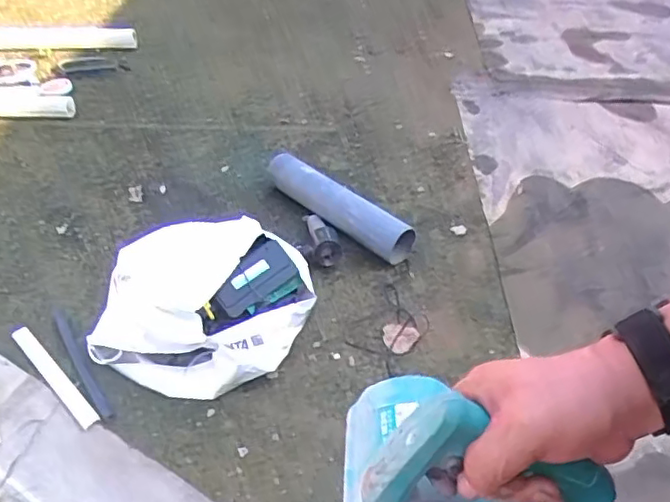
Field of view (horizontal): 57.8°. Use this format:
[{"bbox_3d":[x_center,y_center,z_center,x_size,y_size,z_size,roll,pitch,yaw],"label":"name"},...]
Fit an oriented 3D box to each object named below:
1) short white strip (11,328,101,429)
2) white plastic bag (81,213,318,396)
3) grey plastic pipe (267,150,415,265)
[{"bbox_3d":[-0.506,0.220,1.086,0.027,0.009,0.294,-32,50,-33],"label":"short white strip"},{"bbox_3d":[-0.238,0.095,1.104,0.381,0.168,0.271,-4,40,-5],"label":"white plastic bag"},{"bbox_3d":[-0.002,-0.108,1.371,0.079,0.079,0.415,-31,49,-30],"label":"grey plastic pipe"}]

